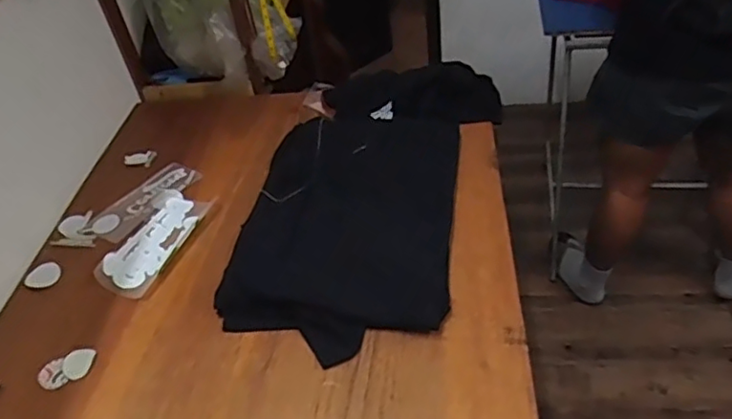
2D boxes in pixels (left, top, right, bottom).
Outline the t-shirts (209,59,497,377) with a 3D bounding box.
[{"bbox_3d":[0.009,-0.073,1.252,0.421,0.069,0.829,7,43,16],"label":"t-shirts"}]

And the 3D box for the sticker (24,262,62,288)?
[{"bbox_3d":[-0.606,0.123,1.176,0.063,0.004,0.065,2,40,-2],"label":"sticker"}]

